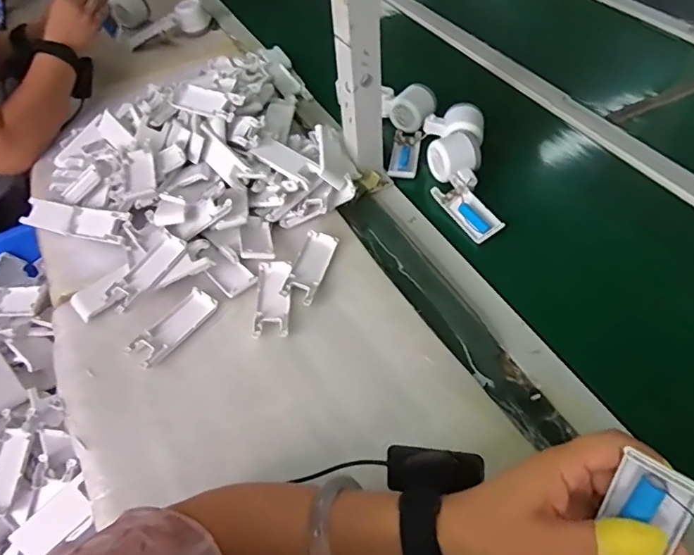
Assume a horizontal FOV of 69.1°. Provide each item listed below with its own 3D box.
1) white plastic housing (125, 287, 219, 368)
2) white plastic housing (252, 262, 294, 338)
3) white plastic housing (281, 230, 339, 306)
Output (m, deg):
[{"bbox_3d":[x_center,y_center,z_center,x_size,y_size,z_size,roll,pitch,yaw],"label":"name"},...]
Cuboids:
[{"bbox_3d":[-0.189,0.054,0.550,0.038,0.010,0.101,28,58,24],"label":"white plastic housing"},{"bbox_3d":[-0.084,0.023,0.570,0.038,0.009,0.100,-3,51,2],"label":"white plastic housing"},{"bbox_3d":[-0.042,-0.013,0.593,0.036,0.014,0.100,12,53,14],"label":"white plastic housing"}]

